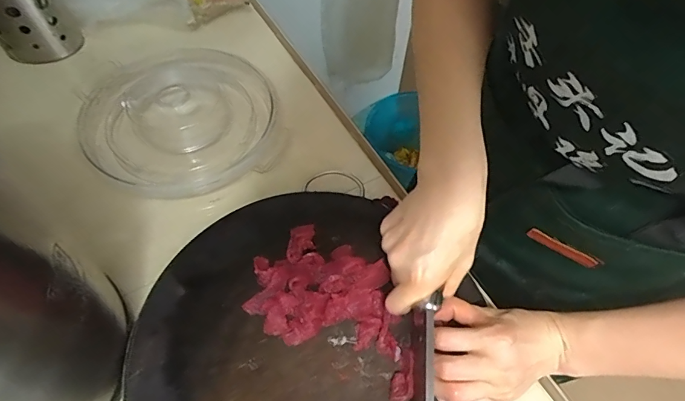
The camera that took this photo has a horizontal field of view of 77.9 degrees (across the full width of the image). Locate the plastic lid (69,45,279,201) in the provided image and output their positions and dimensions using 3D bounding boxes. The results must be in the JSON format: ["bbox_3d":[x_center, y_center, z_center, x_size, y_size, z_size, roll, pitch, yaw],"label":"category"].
[{"bbox_3d":[-0.218,-0.115,0.566,0.243,0.047,0.250,1,58,-1],"label":"plastic lid"}]

